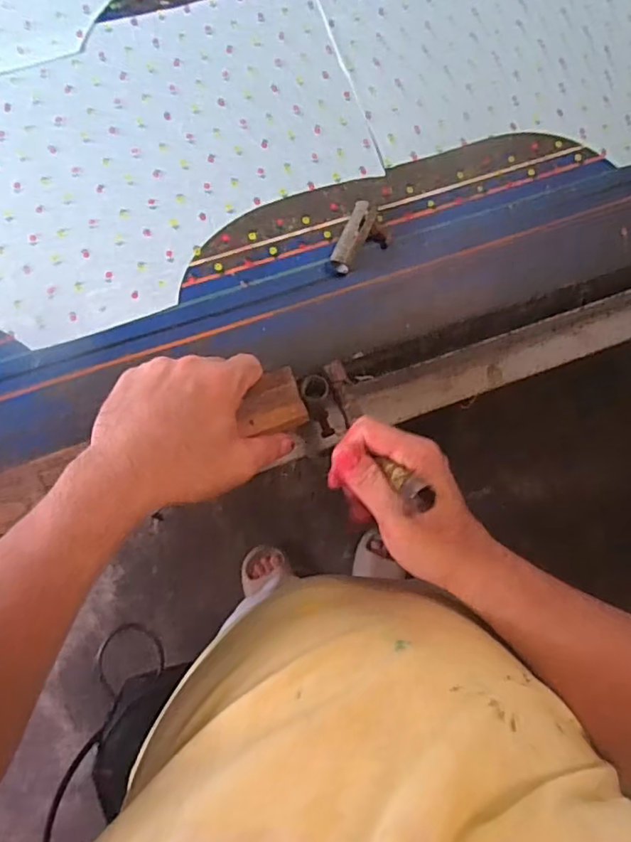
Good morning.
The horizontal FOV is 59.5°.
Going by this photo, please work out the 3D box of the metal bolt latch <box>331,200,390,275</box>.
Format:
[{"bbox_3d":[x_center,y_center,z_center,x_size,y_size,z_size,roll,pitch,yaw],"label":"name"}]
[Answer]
[{"bbox_3d":[0.042,-0.158,0.489,0.039,0.018,0.062,24,81,-1],"label":"metal bolt latch"}]

